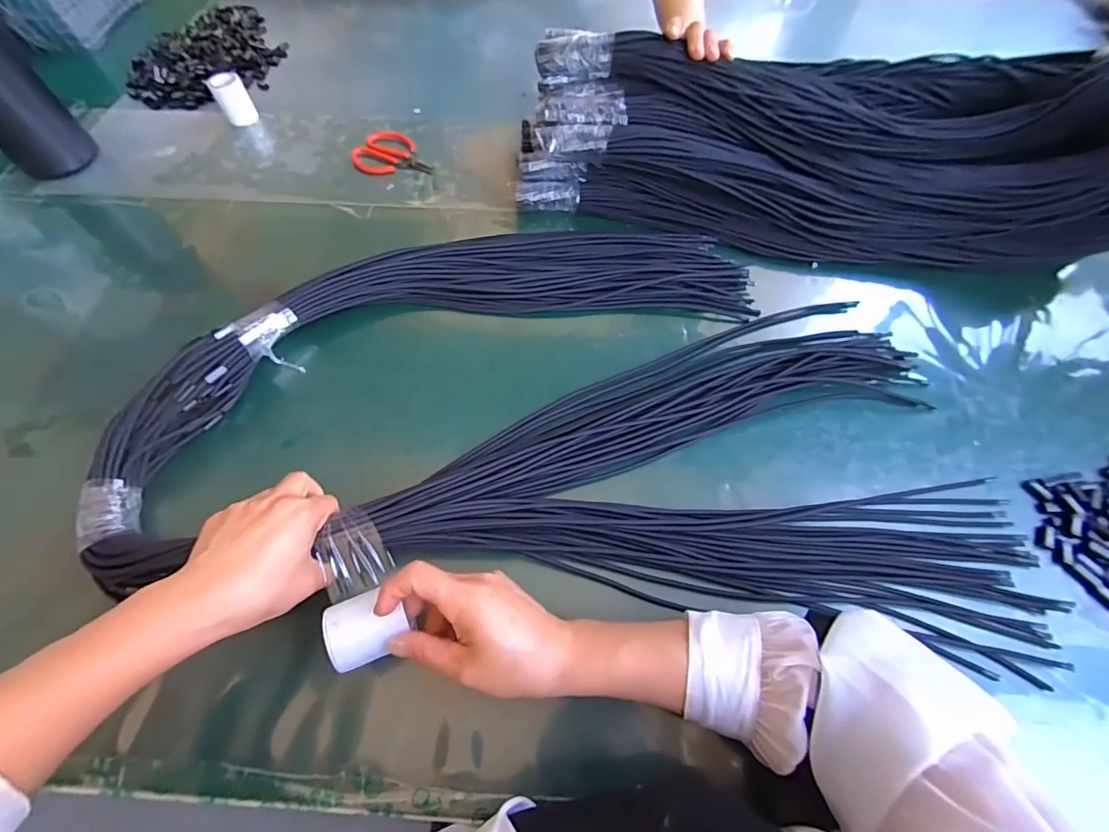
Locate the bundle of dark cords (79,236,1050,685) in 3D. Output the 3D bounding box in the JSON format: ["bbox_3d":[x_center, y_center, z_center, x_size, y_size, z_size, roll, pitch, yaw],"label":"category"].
[{"bbox_3d":[0.010,-0.031,0.439,0.748,0.073,0.409,3,62,5],"label":"bundle of dark cords"}]

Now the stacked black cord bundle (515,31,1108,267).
[{"bbox_3d":[0.312,-0.323,0.529,0.683,0.117,0.253,10,63,5],"label":"stacked black cord bundle"}]

